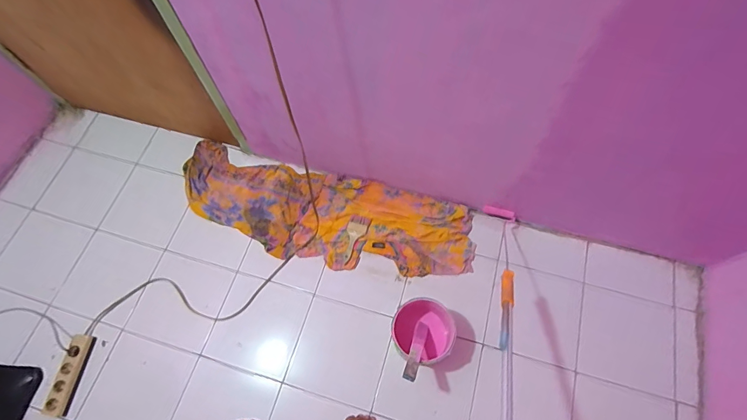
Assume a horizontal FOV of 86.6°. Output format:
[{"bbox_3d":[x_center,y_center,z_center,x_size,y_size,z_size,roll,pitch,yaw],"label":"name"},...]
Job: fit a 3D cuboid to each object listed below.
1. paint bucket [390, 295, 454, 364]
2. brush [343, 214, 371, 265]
[{"bbox_3d":[0.150,0.370,1.210,0.170,0.183,0.183,0,67,1],"label":"paint bucket"},{"bbox_3d":[-0.073,0.106,1.438,0.076,0.020,0.183,20,69,9],"label":"brush"}]

